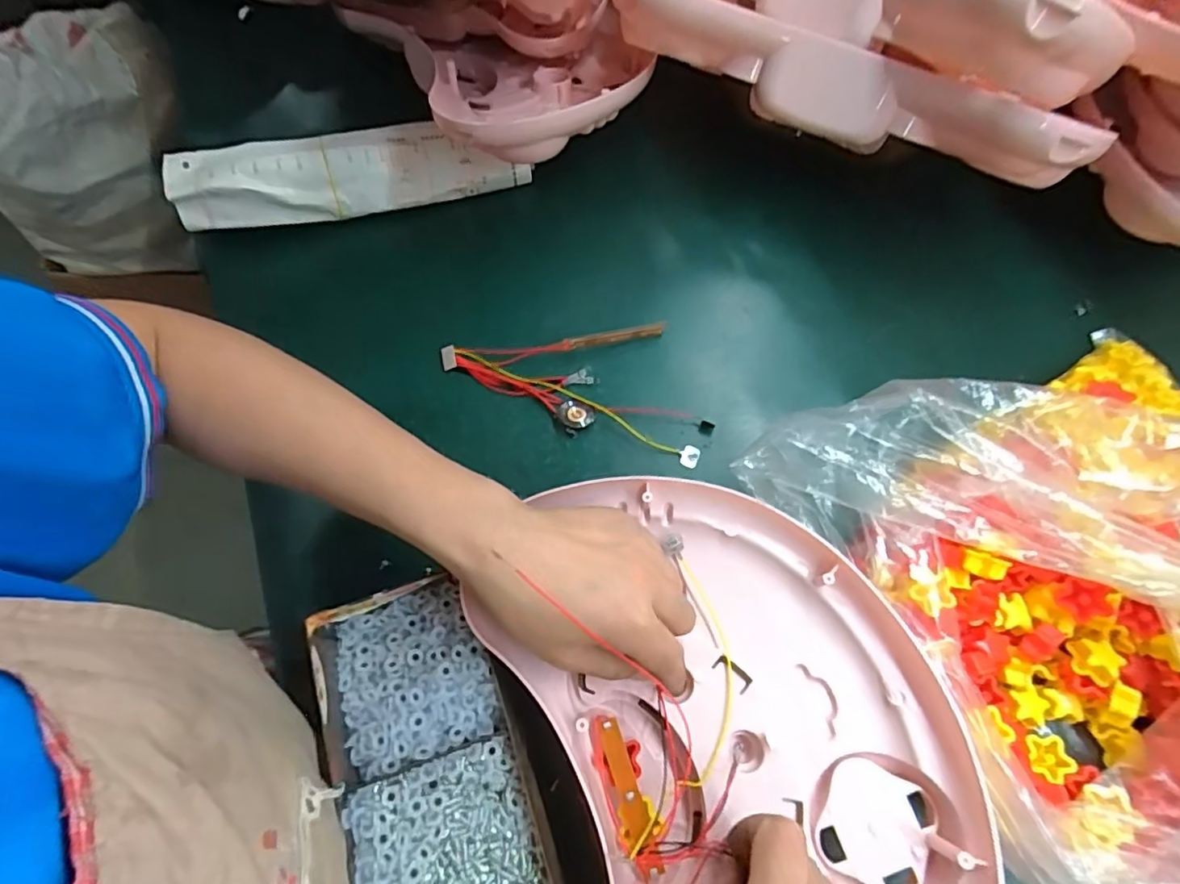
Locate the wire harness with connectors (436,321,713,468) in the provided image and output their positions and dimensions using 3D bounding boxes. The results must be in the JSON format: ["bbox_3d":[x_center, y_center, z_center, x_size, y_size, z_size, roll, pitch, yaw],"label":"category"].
[{"bbox_3d":[-0.007,-0.057,0.443,0.208,0.017,0.095,17,71,8],"label":"wire harness with connectors"}]

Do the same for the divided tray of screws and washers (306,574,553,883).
[{"bbox_3d":[-0.062,0.261,0.299,0.099,0.031,0.372,-19,71,-5],"label":"divided tray of screws and washers"}]

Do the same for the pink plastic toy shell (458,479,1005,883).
[{"bbox_3d":[0.077,0.167,0.316,0.223,0.048,0.317,-19,71,-5],"label":"pink plastic toy shell"}]

